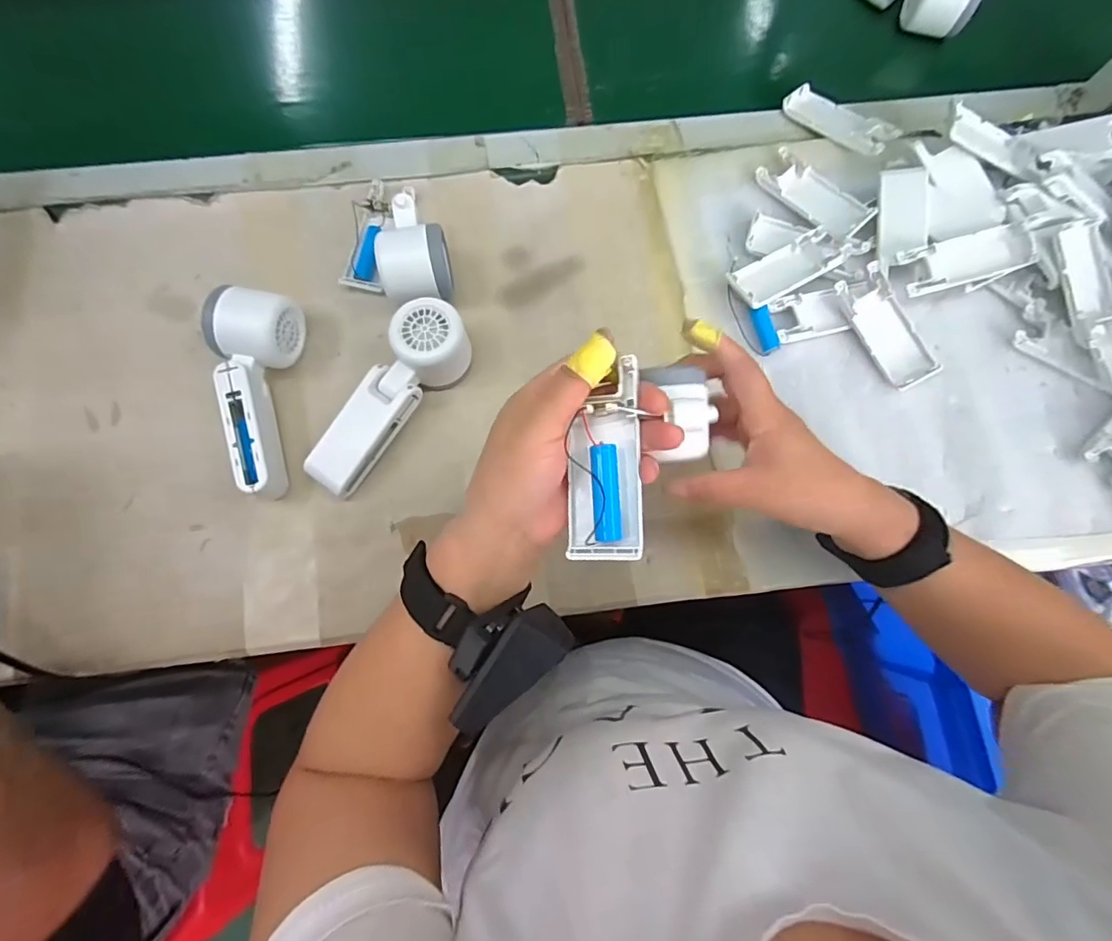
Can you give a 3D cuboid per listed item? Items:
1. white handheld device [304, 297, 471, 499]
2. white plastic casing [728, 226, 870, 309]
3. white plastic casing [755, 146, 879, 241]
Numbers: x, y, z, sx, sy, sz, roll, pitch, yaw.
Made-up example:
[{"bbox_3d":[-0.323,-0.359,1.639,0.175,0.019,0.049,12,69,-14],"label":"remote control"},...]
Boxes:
[{"bbox_3d":[-0.128,-0.055,0.407,0.058,0.052,0.166,31,79,5],"label":"white handheld device"},{"bbox_3d":[0.211,-0.181,0.447,0.127,0.018,0.039,-28,79,-8],"label":"white plastic casing"},{"bbox_3d":[0.233,-0.249,0.463,0.044,0.016,0.103,-40,81,-10],"label":"white plastic casing"}]

